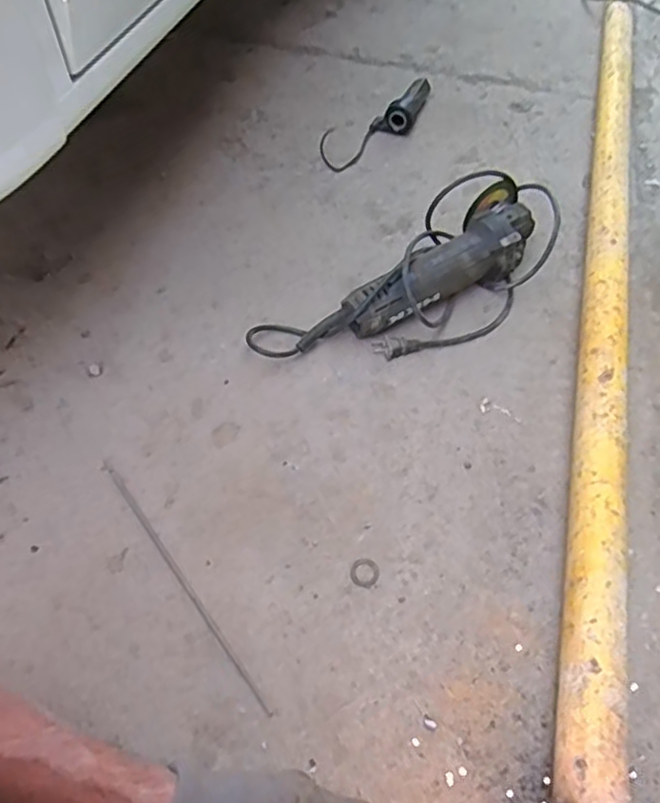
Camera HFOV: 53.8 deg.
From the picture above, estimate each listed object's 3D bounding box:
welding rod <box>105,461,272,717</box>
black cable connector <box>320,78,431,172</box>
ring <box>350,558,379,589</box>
[{"bbox_3d":[-0.138,0.154,0.590,0.007,0.004,0.293,-32,58,-21],"label":"welding rod"},{"bbox_3d":[0.087,-0.450,1.039,0.278,0.038,0.084,-36,59,-24],"label":"black cable connector"},{"bbox_3d":[0.031,0.154,0.587,0.026,0.004,0.028,0,53,1],"label":"ring"}]

